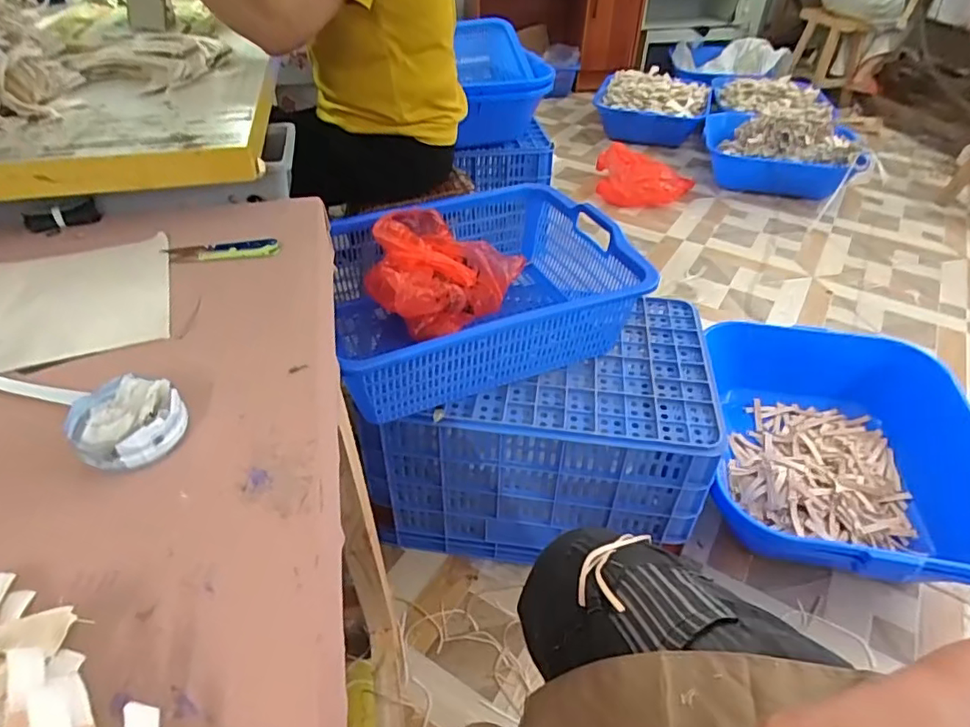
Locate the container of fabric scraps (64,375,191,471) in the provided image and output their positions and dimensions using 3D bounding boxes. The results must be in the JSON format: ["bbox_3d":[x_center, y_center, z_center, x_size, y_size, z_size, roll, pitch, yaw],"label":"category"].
[{"bbox_3d":[-0.249,0.040,0.403,0.069,0.034,0.072,2,41,-1],"label":"container of fabric scraps"}]

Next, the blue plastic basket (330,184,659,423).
[{"bbox_3d":[-0.030,-0.119,0.981,0.480,0.179,0.393,-17,45,-20],"label":"blue plastic basket"}]

